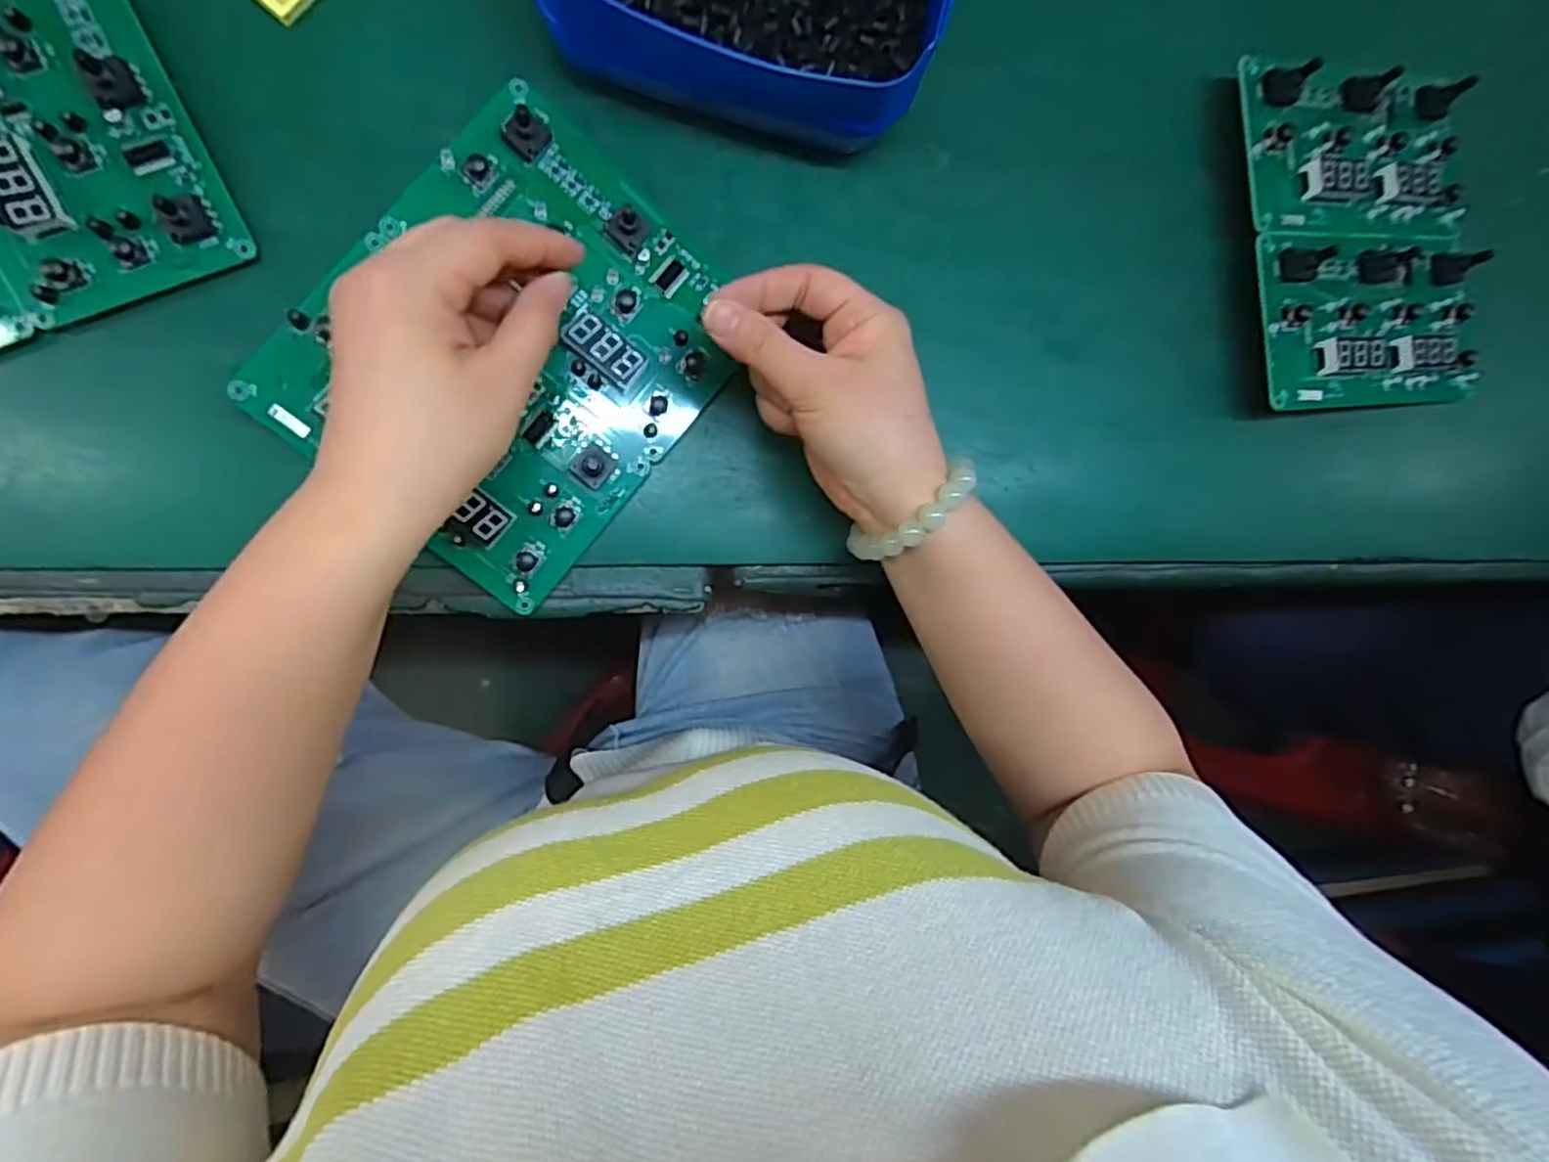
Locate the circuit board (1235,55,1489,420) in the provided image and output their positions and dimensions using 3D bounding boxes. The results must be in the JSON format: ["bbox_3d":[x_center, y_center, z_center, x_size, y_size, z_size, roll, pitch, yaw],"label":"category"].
[{"bbox_3d":[0.360,-0.207,0.442,0.161,0.029,0.198,-6,90,-8],"label":"circuit board"}]

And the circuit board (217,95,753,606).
[{"bbox_3d":[-0.127,-0.112,0.363,0.167,0.028,0.200,39,85,-6],"label":"circuit board"}]

